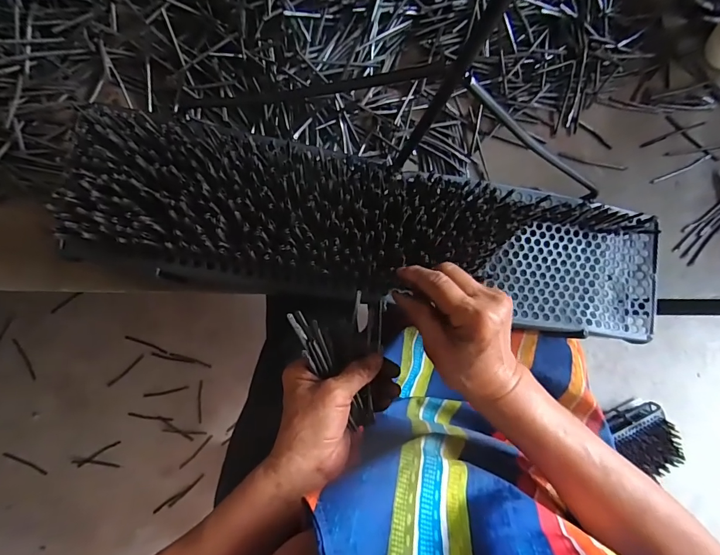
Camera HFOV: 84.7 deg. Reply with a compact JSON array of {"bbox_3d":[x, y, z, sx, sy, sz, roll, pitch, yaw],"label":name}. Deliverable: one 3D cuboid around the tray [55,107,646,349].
[{"bbox_3d":[0.039,-0.041,0.398,0.595,0.065,0.143,7,85,-12],"label":"tray"}]

